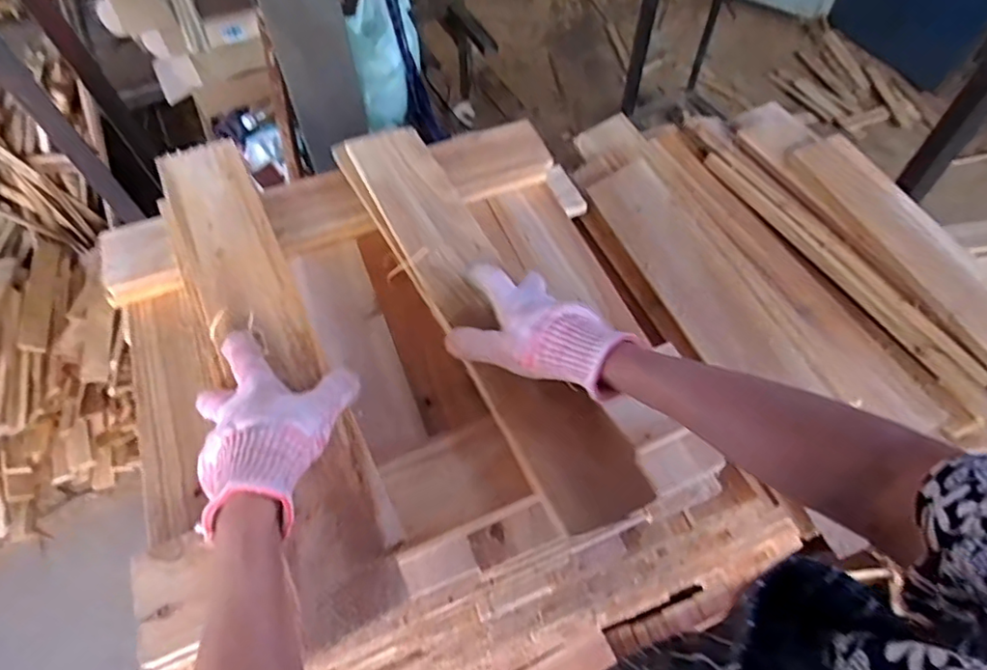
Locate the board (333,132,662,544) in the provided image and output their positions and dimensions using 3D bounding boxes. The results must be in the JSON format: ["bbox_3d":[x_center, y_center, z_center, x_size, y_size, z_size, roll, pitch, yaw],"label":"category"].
[{"bbox_3d":[-0.022,-0.046,0.568,0.088,0.027,0.490,-25,61,-15],"label":"board"}]

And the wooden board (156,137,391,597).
[{"bbox_3d":[-0.205,-0.014,0.525,0.090,0.023,0.480,-22,60,-19],"label":"wooden board"}]

